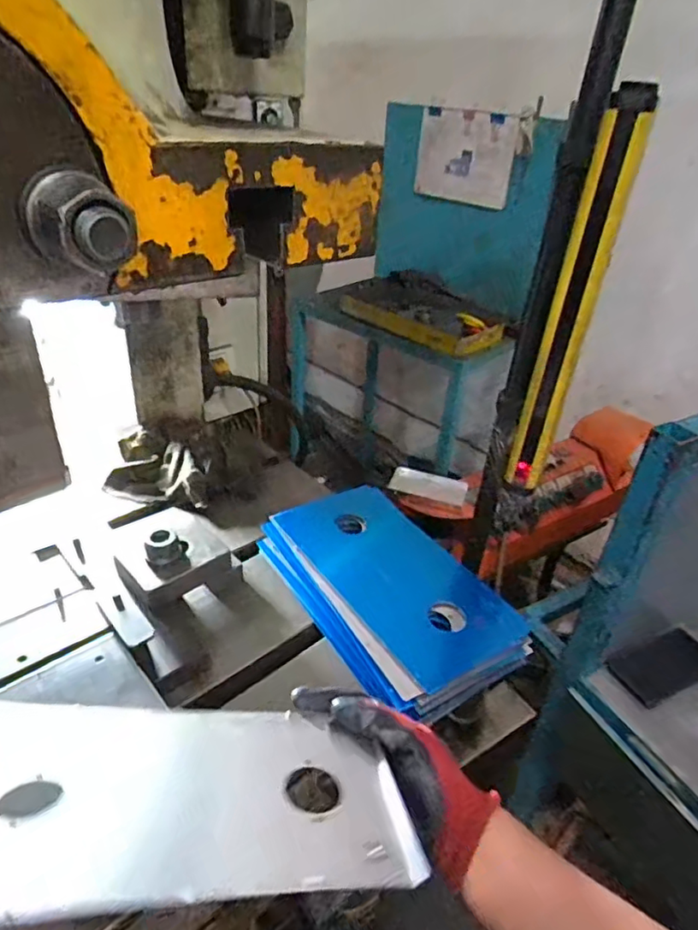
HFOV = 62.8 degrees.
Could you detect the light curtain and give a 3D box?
[{"bbox_3d":[0.202,-0.131,0.522,0.040,0.353,0.027,13,33,14],"label":"light curtain"}]

